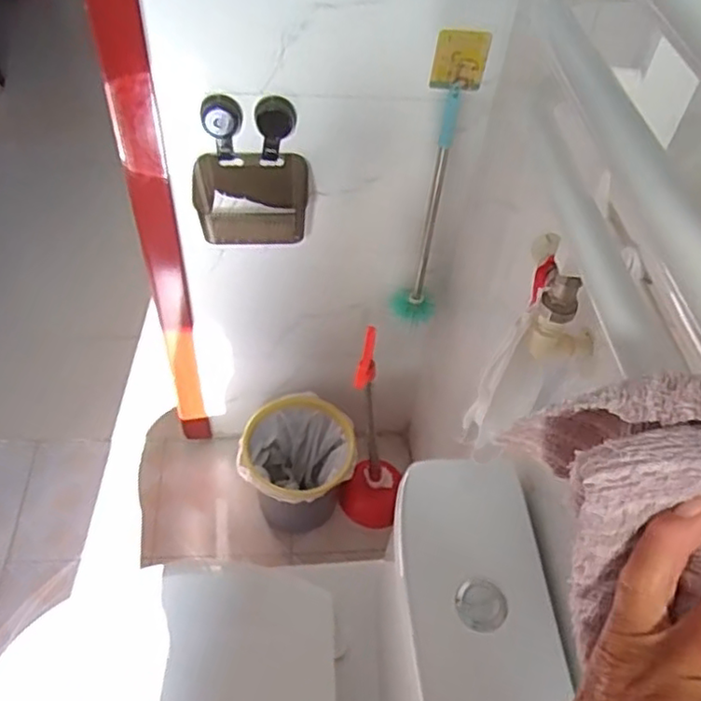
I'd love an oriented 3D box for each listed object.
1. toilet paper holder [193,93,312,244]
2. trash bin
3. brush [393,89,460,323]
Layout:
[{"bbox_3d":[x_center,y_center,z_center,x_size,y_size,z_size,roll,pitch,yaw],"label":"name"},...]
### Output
[{"bbox_3d":[-0.151,-0.267,1.017,0.177,0.194,0.097,-3,51,-8],"label":"toilet paper holder"},{"bbox_3d":[-0.113,0.256,1.453,0.235,0.242,0.231,3,50,-3],"label":"trash bin"},{"bbox_3d":[0.131,-0.211,1.124,0.078,0.445,0.086,12,50,5],"label":"brush"}]

